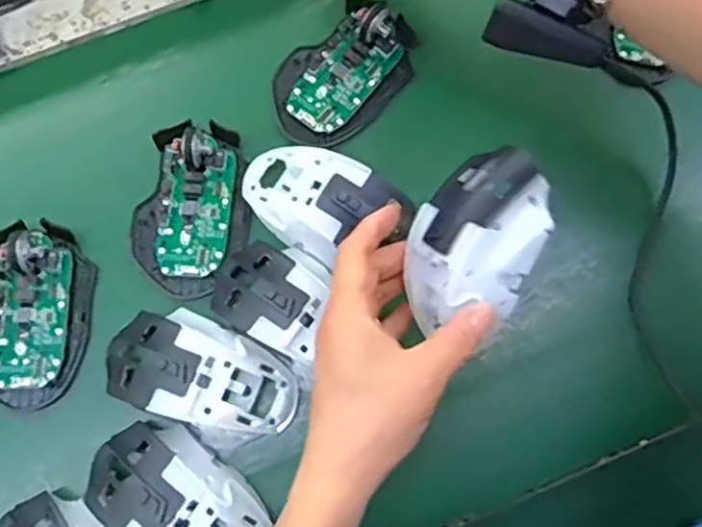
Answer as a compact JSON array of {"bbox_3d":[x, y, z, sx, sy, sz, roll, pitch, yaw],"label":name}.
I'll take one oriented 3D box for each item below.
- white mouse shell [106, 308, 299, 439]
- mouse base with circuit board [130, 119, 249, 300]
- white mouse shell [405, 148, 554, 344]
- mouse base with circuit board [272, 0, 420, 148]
[{"bbox_3d":[-0.091,0.067,0.397,0.119,0.034,0.064,22,77,7],"label":"white mouse shell"},{"bbox_3d":[-0.108,-0.038,0.433,0.073,0.019,0.116,2,77,2],"label":"mouse base with circuit board"},{"bbox_3d":[0.063,-0.012,0.335,0.061,0.042,0.092,25,79,7],"label":"white mouse shell"},{"bbox_3d":[-0.005,-0.137,0.456,0.113,0.024,0.073,-40,79,-7],"label":"mouse base with circuit board"}]

